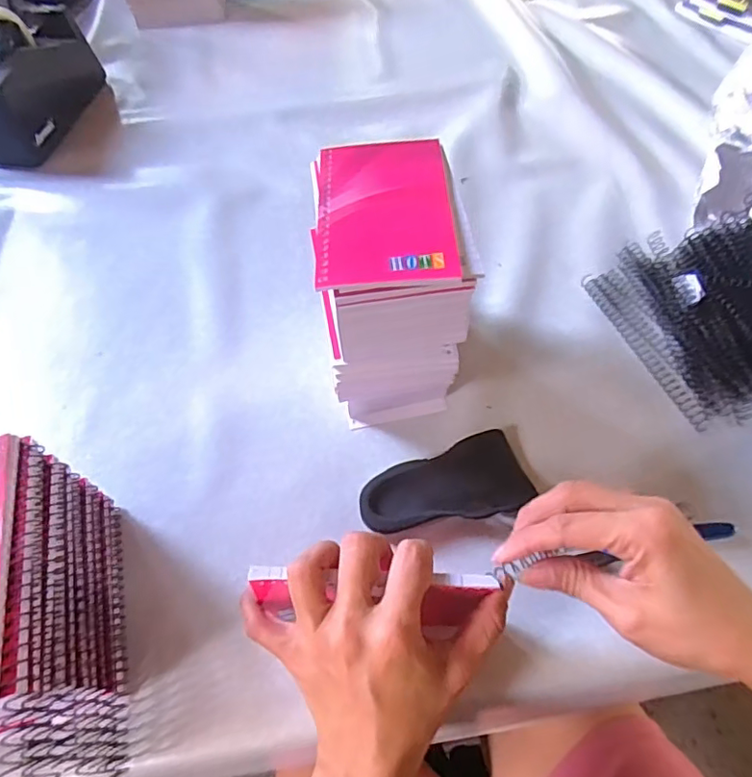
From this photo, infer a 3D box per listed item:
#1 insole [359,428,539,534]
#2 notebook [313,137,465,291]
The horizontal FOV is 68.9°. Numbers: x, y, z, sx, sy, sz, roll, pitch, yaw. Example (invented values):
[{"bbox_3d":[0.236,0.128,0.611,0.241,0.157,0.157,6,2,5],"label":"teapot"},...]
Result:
[{"bbox_3d":[0.050,0.072,0.386,0.118,0.016,0.055,-21,58,-11],"label":"insole"},{"bbox_3d":[0.005,-0.111,0.333,0.079,0.010,0.127,-3,57,1],"label":"notebook"}]

